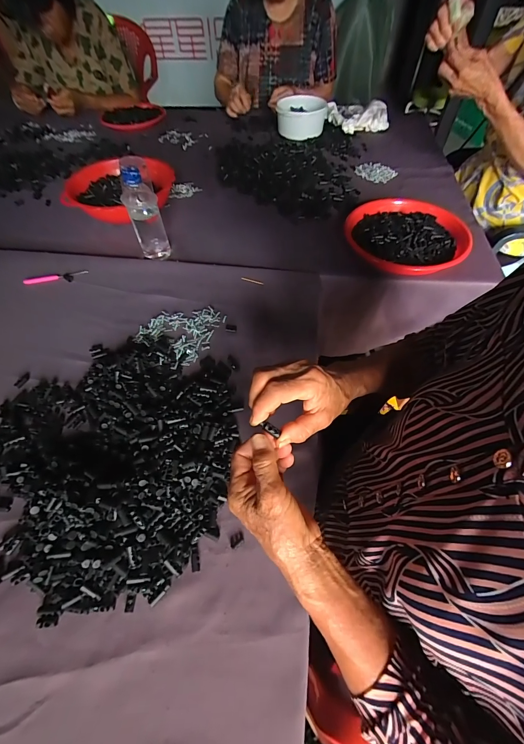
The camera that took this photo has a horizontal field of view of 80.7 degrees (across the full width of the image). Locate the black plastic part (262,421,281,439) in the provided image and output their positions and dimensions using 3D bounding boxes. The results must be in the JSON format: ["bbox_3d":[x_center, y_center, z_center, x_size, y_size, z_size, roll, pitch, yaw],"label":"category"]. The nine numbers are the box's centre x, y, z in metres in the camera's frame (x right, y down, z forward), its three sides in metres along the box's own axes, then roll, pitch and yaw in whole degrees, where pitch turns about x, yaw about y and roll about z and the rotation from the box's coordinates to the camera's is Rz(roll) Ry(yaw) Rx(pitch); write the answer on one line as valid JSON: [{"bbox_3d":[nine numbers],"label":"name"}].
[{"bbox_3d":[0.009,0.056,0.301,0.018,0.005,0.008,35,60,-7],"label":"black plastic part"}]

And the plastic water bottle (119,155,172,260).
[{"bbox_3d":[-0.233,-0.315,0.610,0.064,0.181,0.062,-19,58,-8],"label":"plastic water bottle"}]

